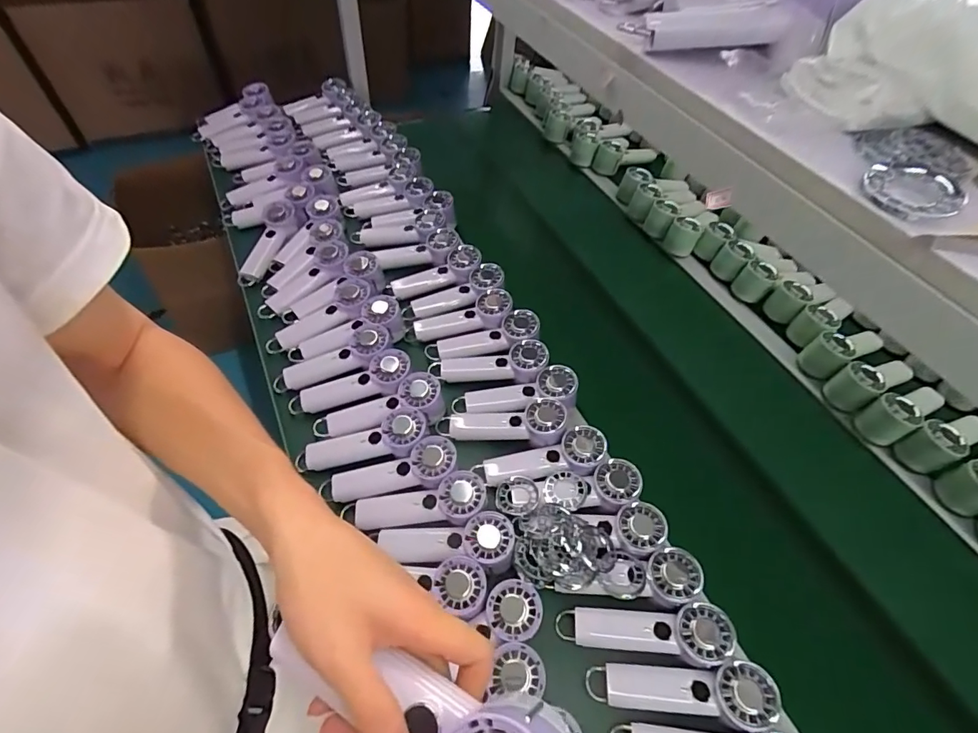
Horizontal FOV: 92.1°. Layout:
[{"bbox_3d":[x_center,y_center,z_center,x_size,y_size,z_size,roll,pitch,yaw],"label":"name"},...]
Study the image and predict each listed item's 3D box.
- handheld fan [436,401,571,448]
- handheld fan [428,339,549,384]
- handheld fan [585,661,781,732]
[{"bbox_3d":[0.020,0.088,0.718,0.191,0.034,0.059,-4,52,15],"label":"handheld fan"},{"bbox_3d":[0.001,-0.003,0.781,0.193,0.034,0.064,-7,52,13],"label":"handheld fan"},{"bbox_3d":[0.212,0.363,0.527,0.191,0.031,0.056,-6,51,16],"label":"handheld fan"}]

